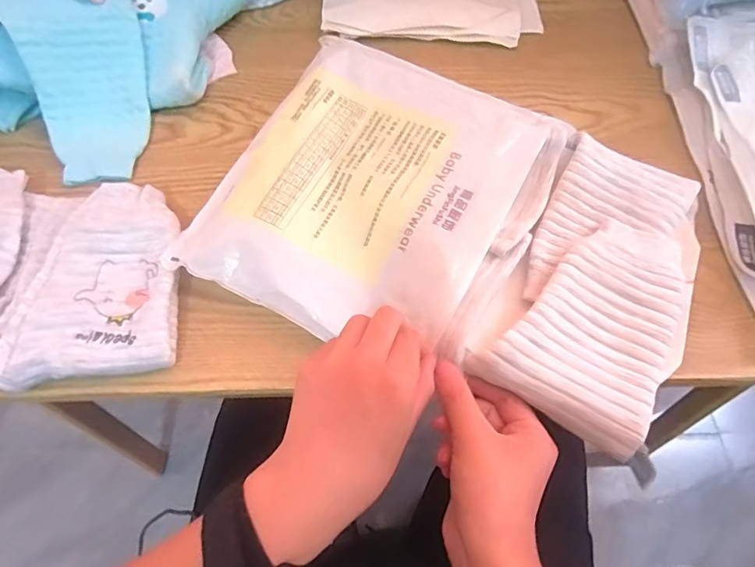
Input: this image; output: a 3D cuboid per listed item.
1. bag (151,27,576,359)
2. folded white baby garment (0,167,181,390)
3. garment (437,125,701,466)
[{"bbox_3d":[0.003,-0.084,0.417,0.251,0.039,0.269,24,63,17],"label":"bag"},{"bbox_3d":[-0.294,-0.012,0.416,0.277,0.029,0.183,6,62,7],"label":"folded white baby garment"},{"bbox_3d":[0.167,-0.012,0.382,0.149,0.026,0.248,23,63,17],"label":"garment"}]

